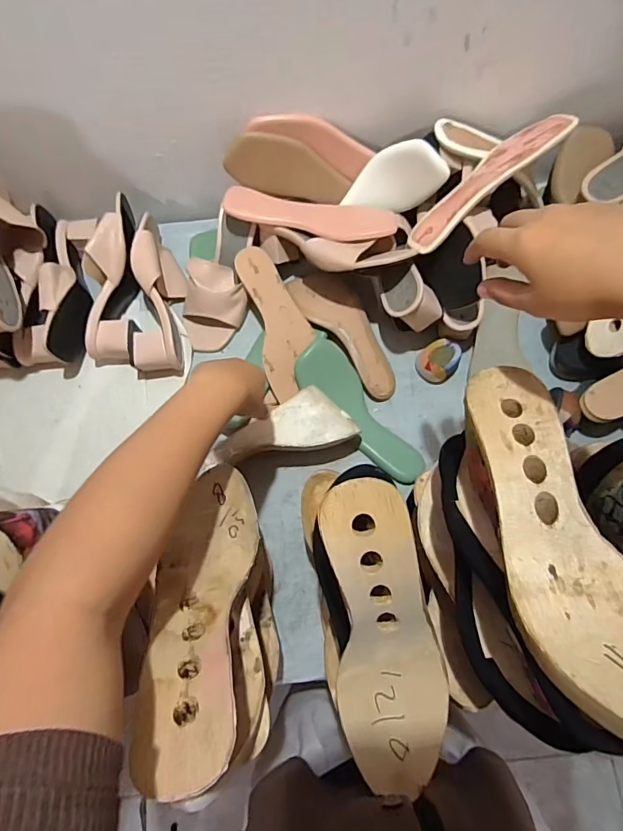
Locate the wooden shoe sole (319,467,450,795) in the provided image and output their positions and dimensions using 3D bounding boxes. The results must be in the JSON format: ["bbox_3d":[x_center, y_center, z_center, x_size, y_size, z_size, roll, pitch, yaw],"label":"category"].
[{"bbox_3d":[0.053,0.154,0.316,0.078,0.042,0.230,-10,104,-1],"label":"wooden shoe sole"}]

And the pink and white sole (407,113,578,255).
[{"bbox_3d":[0.223,-0.299,0.573,0.237,0.023,0.075,-43,41,8],"label":"pink and white sole"}]

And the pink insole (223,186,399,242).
[{"bbox_3d":[-0.001,-0.284,0.637,0.239,0.034,0.075,7,75,3],"label":"pink insole"}]

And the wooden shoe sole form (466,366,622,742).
[{"bbox_3d":[0.161,0.069,0.287,0.082,0.049,0.238,-11,62,-2],"label":"wooden shoe sole form"}]

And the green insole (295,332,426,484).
[{"bbox_3d":[0.061,-0.006,0.623,0.084,0.042,0.241,-33,76,-8],"label":"green insole"}]

